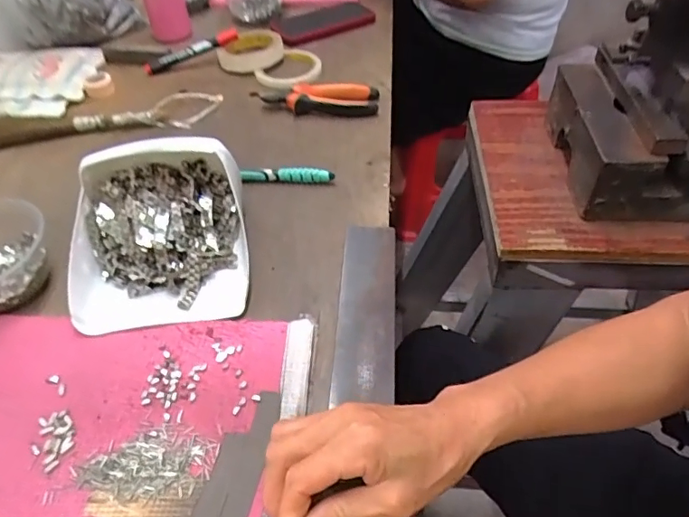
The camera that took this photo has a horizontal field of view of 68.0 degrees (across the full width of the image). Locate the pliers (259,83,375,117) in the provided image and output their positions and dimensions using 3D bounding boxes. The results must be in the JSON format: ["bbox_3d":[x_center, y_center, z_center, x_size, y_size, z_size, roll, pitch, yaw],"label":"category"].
[{"bbox_3d":[-0.034,-0.213,0.677,0.154,0.031,0.043,2,48,3],"label":"pliers"}]

